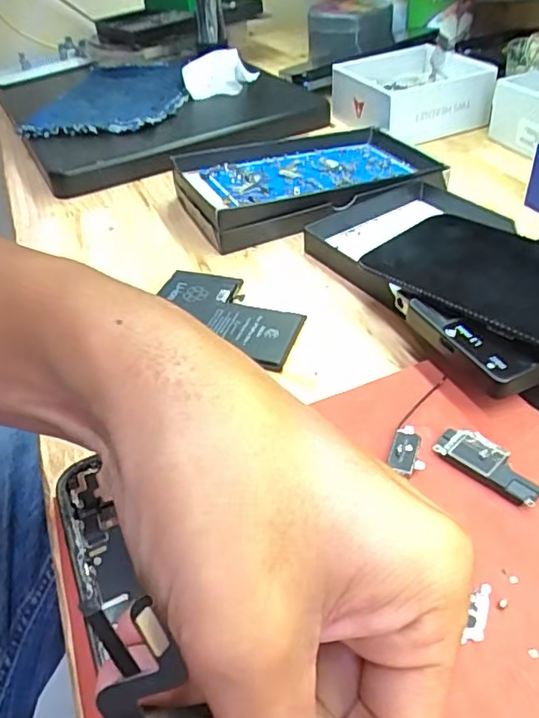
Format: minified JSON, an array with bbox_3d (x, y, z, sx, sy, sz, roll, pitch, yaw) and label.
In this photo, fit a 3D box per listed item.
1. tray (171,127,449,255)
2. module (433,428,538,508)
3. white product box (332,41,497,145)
[{"bbox_3d":[0.029,-0.132,0.412,0.174,0.033,0.116,-19,43,-14],"label":"tray"},{"bbox_3d":[0.083,0.040,0.214,0.040,0.006,0.016,29,53,34],"label":"module"},{"bbox_3d":[0.120,-0.226,0.481,0.107,0.051,0.096,-15,43,-9],"label":"white product box"}]

